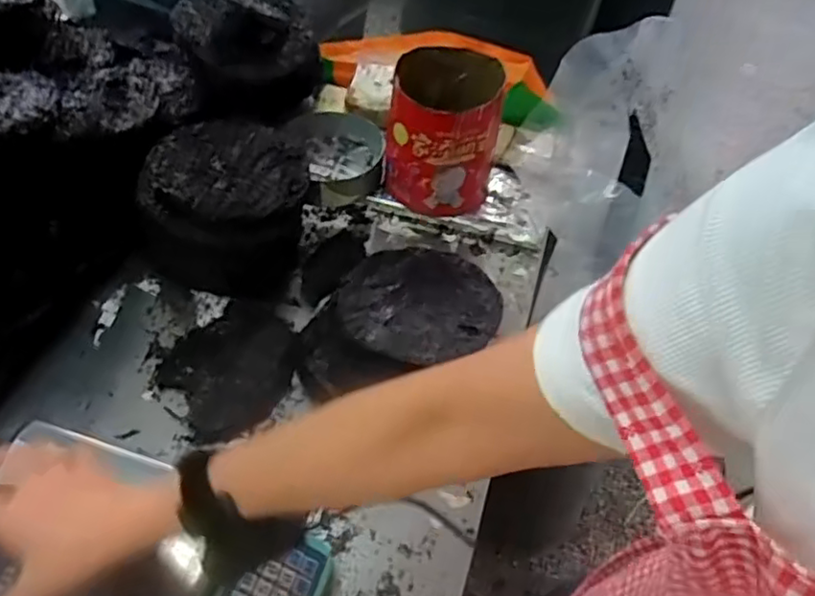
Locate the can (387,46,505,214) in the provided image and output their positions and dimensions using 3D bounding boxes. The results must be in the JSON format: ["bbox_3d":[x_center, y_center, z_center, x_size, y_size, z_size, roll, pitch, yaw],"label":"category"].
[{"bbox_3d":[0.052,-0.245,0.941,0.155,0.169,0.175,10,51,3],"label":"can"}]

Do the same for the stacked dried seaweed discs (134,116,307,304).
[{"bbox_3d":[-0.240,-0.139,0.874,0.202,0.111,0.223,7,51,0],"label":"stacked dried seaweed discs"}]

